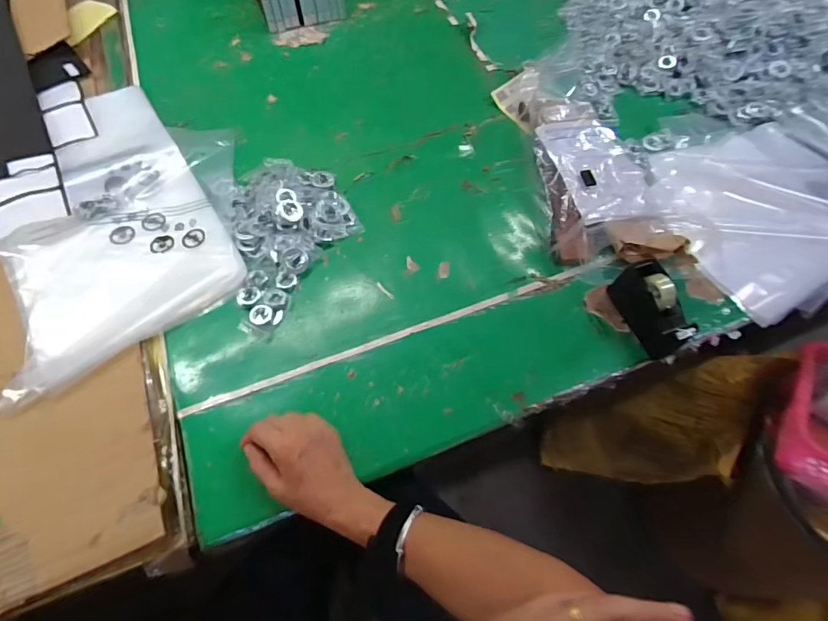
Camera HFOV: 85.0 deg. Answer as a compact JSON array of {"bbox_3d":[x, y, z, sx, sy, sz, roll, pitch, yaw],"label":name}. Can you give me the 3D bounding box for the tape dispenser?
[{"bbox_3d":[0.309,-0.006,0.583,0.046,0.068,0.115,-16,63,-8],"label":"tape dispenser"}]

